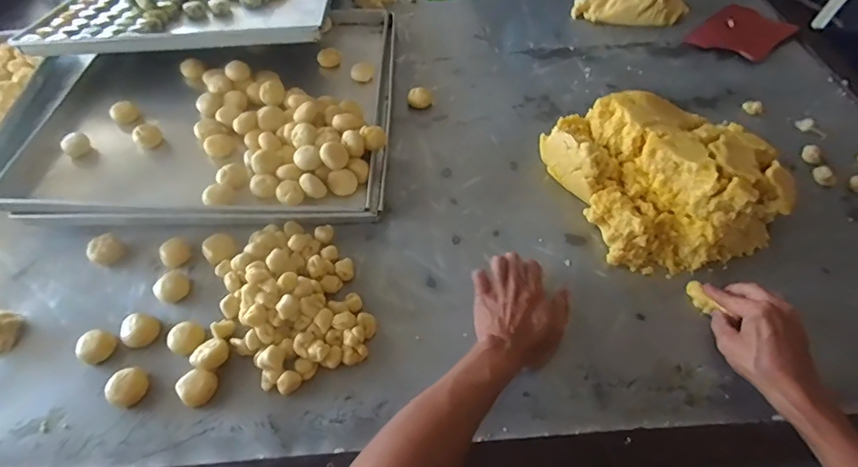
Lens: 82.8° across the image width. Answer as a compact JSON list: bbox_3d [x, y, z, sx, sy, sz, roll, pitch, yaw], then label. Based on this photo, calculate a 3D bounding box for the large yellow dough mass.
[{"bbox_3d":[0.302,-0.089,0.640,0.220,0.112,0.267,-17,57,-10],"label":"large yellow dough mass"}]

